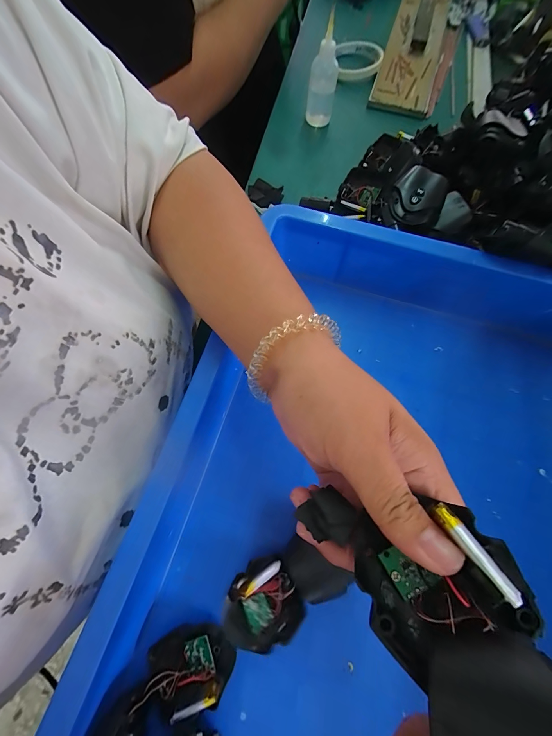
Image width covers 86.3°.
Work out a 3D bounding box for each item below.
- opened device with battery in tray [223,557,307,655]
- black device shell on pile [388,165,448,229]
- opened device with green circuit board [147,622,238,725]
[{"bbox_3d":[-0.012,0.179,0.223,0.057,0.020,0.052,1,71,-2],"label":"opened device with battery in tray"},{"bbox_3d":[0.145,-0.172,0.300,0.053,0.023,0.059,29,72,7],"label":"black device shell on pile"},{"bbox_3d":[-0.061,0.215,0.212,0.059,0.025,0.043,-4,71,-4],"label":"opened device with green circuit board"}]

